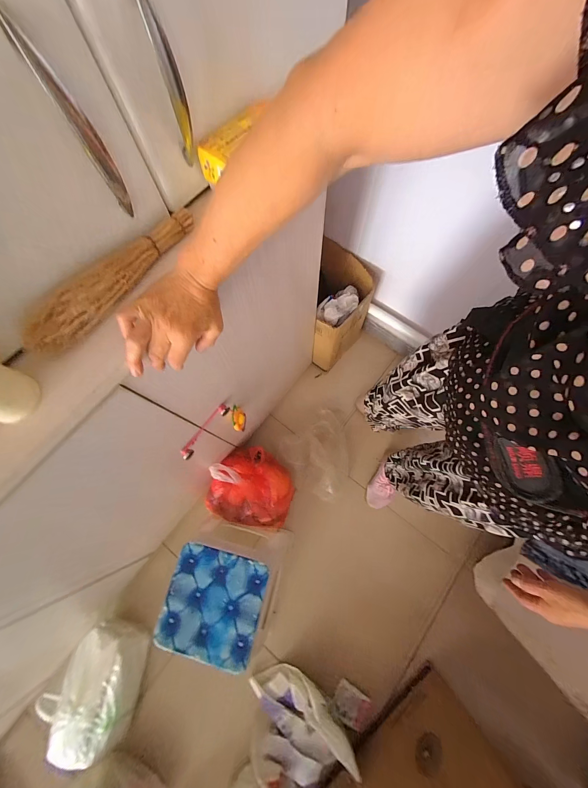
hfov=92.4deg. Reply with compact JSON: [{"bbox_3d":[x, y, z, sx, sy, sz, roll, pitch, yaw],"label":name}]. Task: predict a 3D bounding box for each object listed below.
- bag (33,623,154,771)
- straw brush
[{"bbox_3d":[-0.572,0.861,0.828,0.198,0.141,0.289,8,74,3],"label":"bag"},{"bbox_3d":[-0.206,-0.137,0.327,0.034,0.036,0.234,39,78,11],"label":"straw brush"}]

